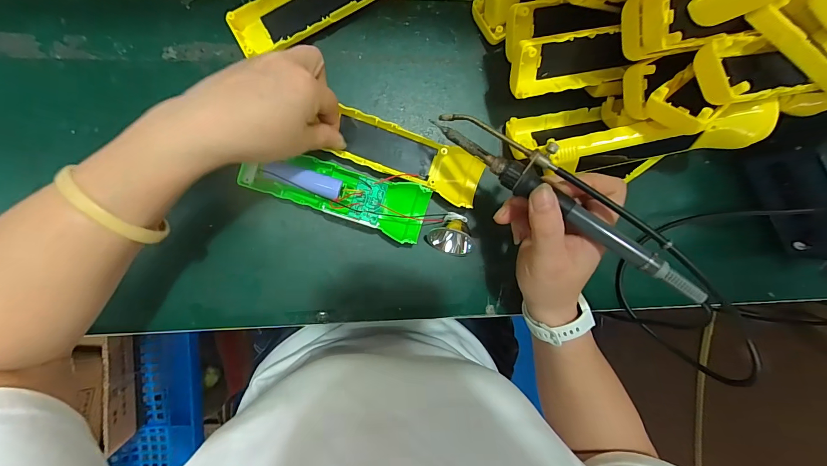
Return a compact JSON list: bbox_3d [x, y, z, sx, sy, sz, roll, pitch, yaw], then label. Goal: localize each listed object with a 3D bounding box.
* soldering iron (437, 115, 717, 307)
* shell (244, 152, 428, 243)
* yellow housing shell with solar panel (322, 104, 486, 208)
[{"bbox_3d":[0.105,-0.027,0.247,0.205,0.022,0.036,38,89,14],"label":"soldering iron"},{"bbox_3d":[-0.067,-0.036,0.311,0.160,0.033,0.048,15,91,-5],"label":"shell"},{"bbox_3d":[-0.001,-0.068,0.317,0.134,0.021,0.047,21,91,-9],"label":"yellow housing shell with solar panel"}]

